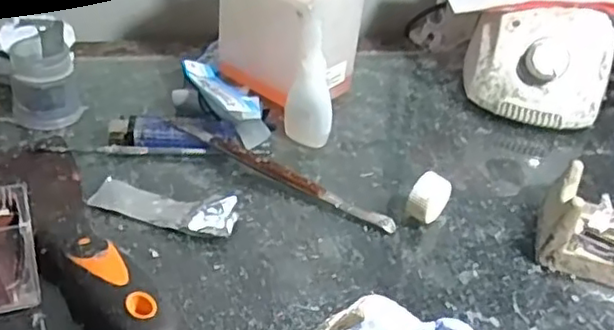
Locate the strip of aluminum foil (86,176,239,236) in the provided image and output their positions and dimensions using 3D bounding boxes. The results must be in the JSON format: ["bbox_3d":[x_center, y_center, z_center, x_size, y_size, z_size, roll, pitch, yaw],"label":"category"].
[{"bbox_3d":[-0.083,0.023,0.376,0.085,0.013,0.026,14,35,9],"label":"strip of aluminum foil"}]

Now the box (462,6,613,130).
[{"bbox_3d":[0.184,-0.078,0.515,0.108,0.080,0.072,14,35,9],"label":"box"}]

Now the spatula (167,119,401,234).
[{"bbox_3d":[-0.019,0.006,0.415,0.163,0.014,0.012,22,37,20],"label":"spatula"}]

